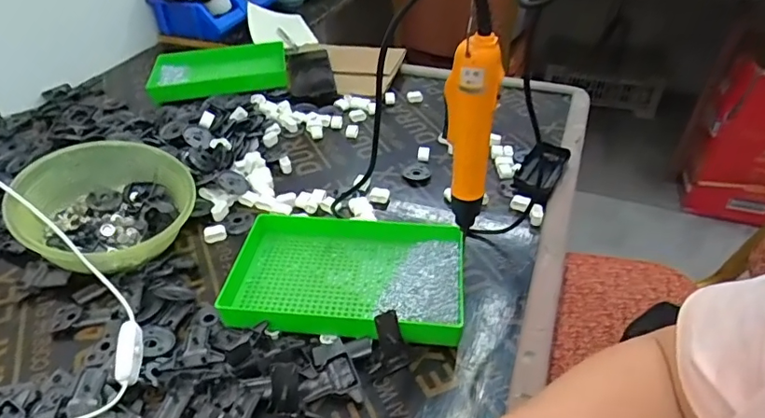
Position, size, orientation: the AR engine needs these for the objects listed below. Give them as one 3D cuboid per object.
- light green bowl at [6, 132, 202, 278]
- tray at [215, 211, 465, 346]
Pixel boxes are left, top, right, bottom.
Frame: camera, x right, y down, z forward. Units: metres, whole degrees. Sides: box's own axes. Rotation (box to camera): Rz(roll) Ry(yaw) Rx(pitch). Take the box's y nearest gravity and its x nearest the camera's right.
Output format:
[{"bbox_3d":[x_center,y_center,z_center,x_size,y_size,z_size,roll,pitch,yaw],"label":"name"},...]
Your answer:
[{"bbox_3d":[-0.351,-0.016,0.642,0.183,0.085,0.232,-32,48,-32],"label":"light green bowl"},{"bbox_3d":[-0.039,0.071,0.569,0.255,0.035,0.158,3,39,6],"label":"tray"}]

